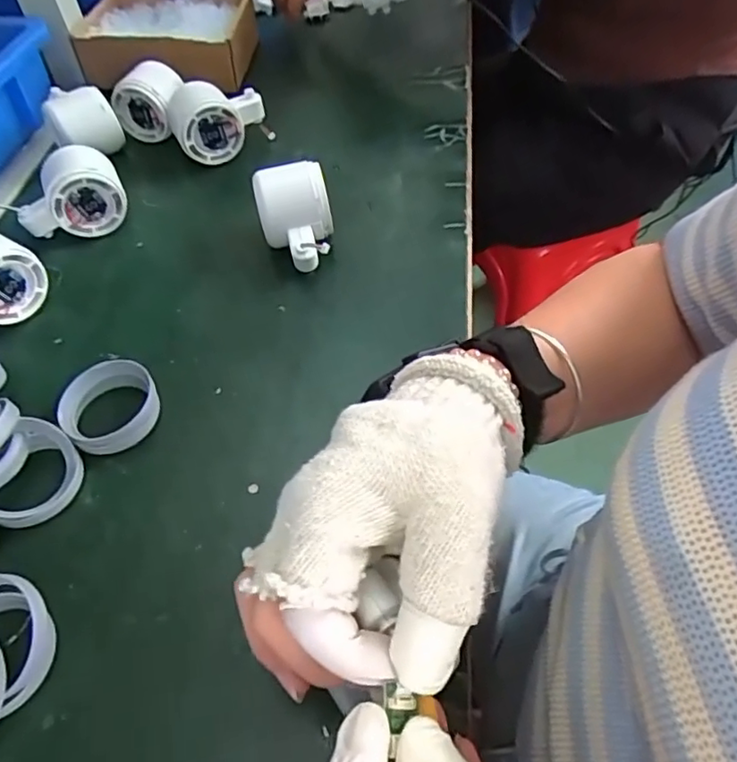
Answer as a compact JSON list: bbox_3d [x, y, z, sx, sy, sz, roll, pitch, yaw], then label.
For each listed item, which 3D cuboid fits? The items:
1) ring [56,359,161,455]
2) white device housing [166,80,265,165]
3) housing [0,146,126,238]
[{"bbox_3d":[-0.163,0.017,0.380,0.056,0.025,0.055,-3,52,3],"label":"ring"},{"bbox_3d":[-0.138,-0.240,0.556,0.085,0.060,0.054,-18,53,-8],"label":"white device housing"},{"bbox_3d":[-0.248,-0.151,0.496,0.090,0.061,0.050,-22,54,-11],"label":"housing"}]

